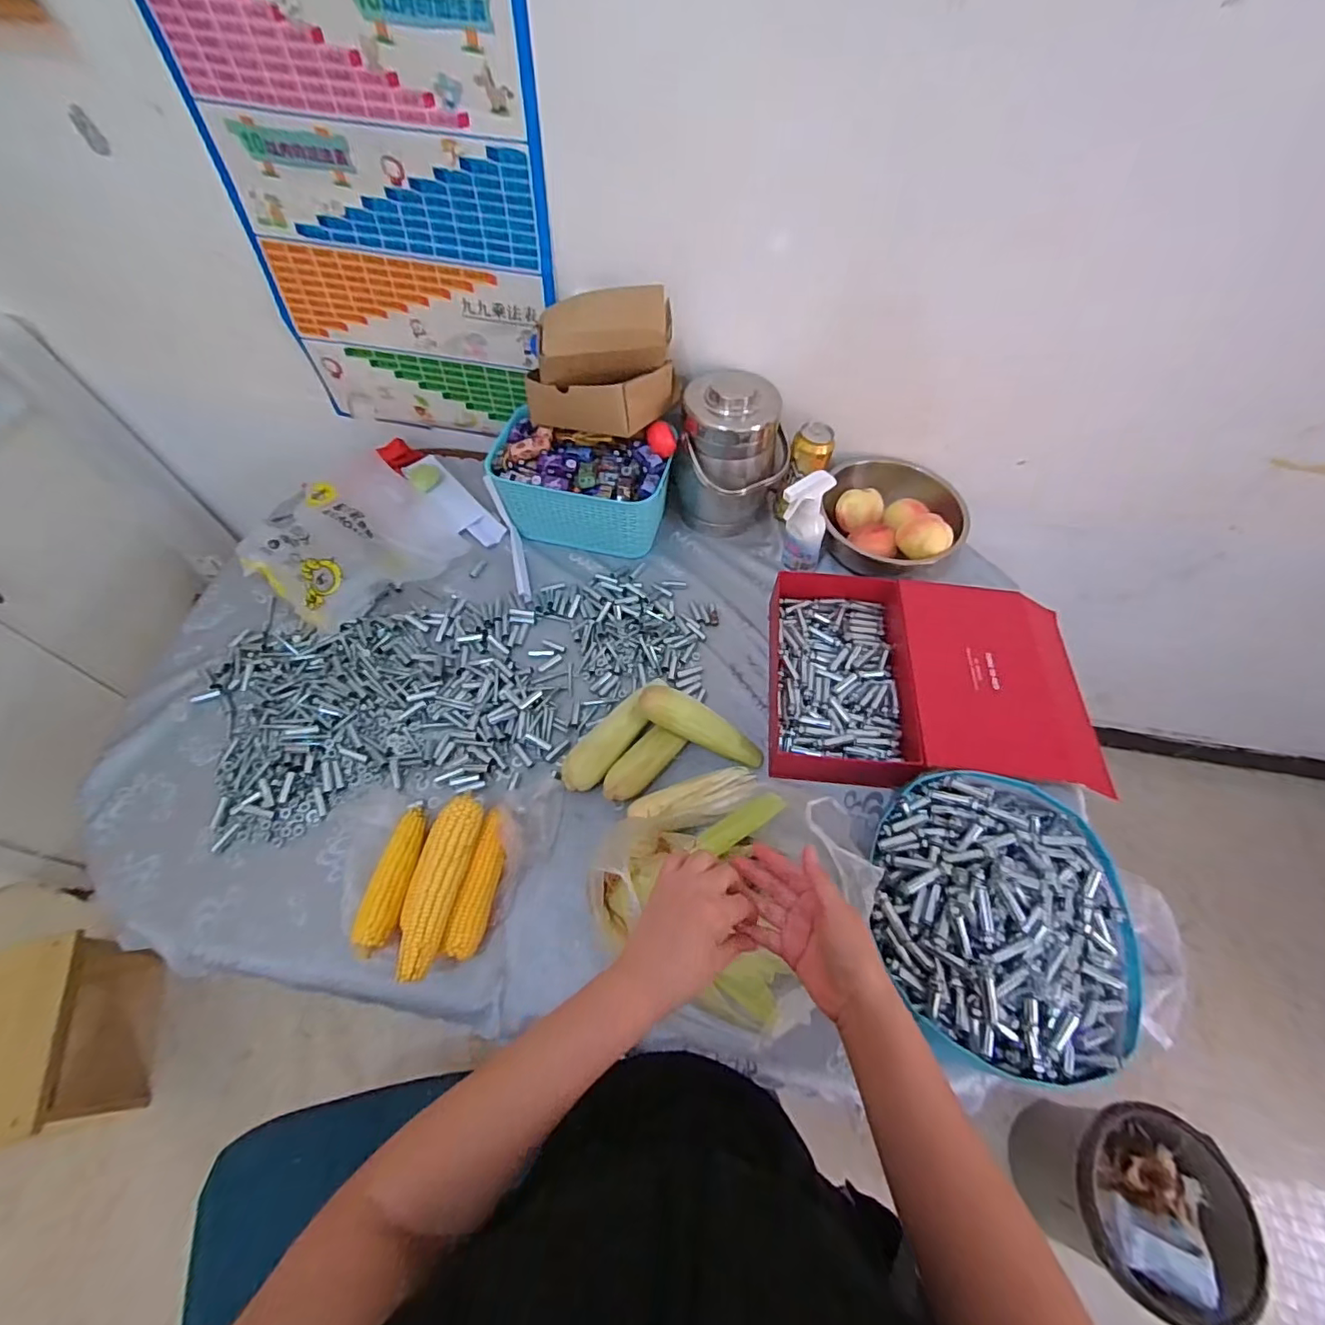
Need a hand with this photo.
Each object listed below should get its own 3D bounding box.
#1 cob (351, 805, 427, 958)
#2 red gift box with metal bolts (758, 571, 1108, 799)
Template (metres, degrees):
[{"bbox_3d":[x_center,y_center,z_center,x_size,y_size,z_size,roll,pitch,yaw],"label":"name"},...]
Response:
[{"bbox_3d":[-0.310,0.245,0.652,0.046,0.047,0.166,3,58,0],"label":"cob"},{"bbox_3d":[0.366,0.022,0.795,0.421,0.088,0.328,6,58,2],"label":"red gift box with metal bolts"}]

